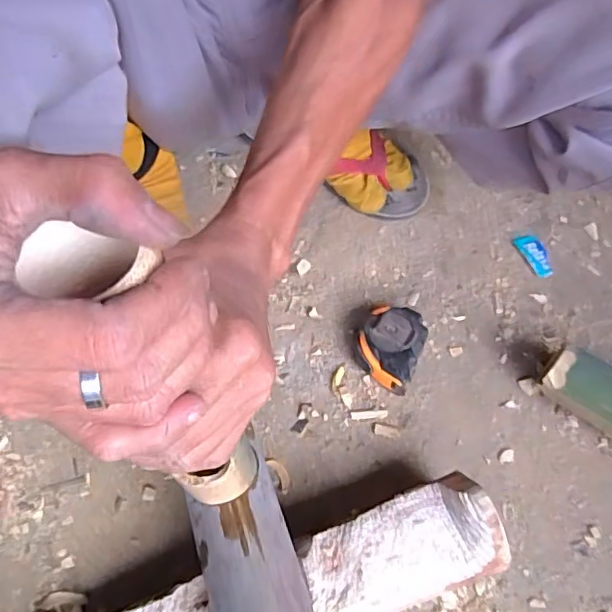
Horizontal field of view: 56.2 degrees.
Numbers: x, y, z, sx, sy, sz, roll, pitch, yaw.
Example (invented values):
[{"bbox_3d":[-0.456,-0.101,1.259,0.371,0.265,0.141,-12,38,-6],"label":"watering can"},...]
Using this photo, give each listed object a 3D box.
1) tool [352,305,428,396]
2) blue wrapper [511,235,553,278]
[{"bbox_3d":[0.075,0.036,0.524,0.062,0.035,0.074,20,61,14],"label":"tool"},{"bbox_3d":[0.238,-0.054,0.595,0.027,0.004,0.055,-16,59,-7],"label":"blue wrapper"}]

